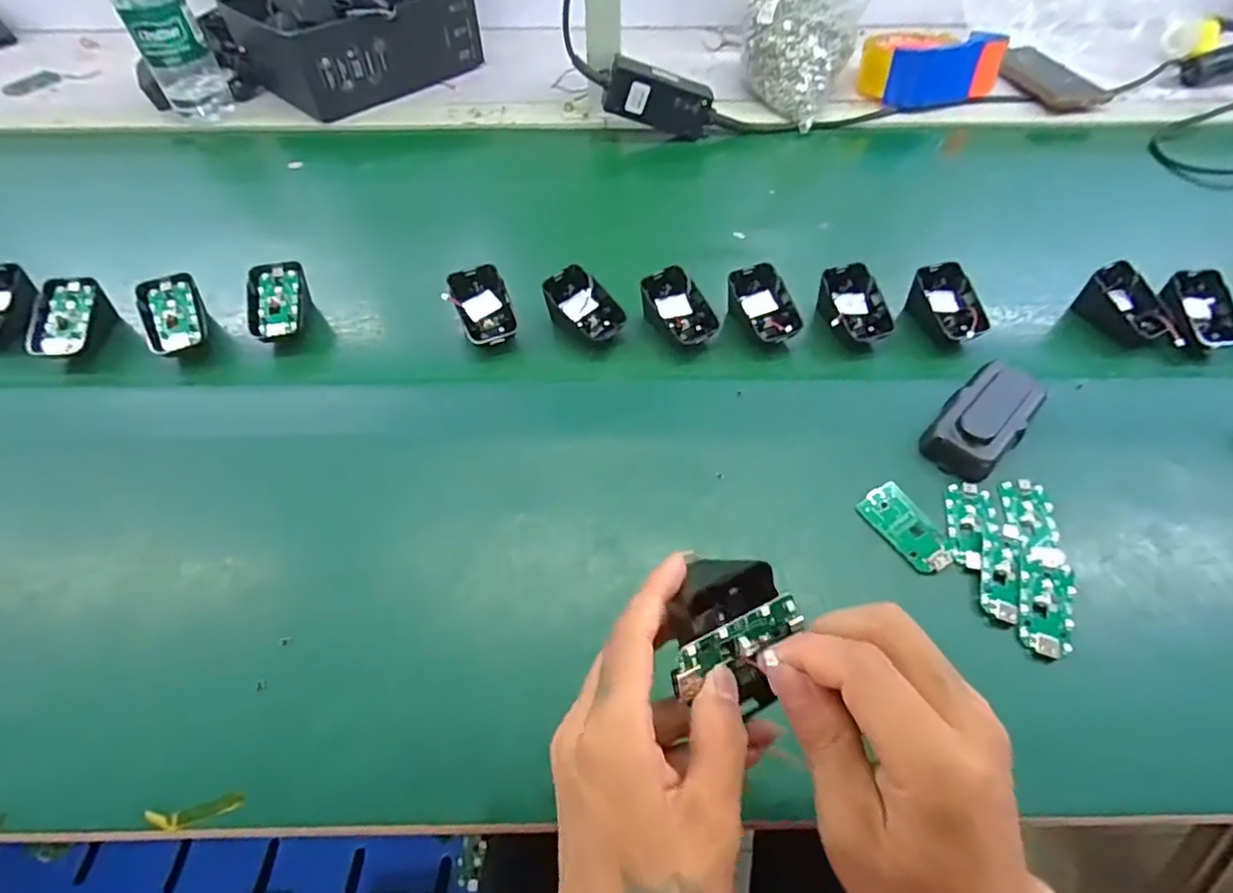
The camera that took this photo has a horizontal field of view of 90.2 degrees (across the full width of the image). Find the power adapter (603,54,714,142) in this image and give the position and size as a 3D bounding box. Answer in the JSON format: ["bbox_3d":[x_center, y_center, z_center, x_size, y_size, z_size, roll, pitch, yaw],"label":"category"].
[{"bbox_3d":[0.049,-0.381,0.675,0.120,0.055,0.027,11,52,-18],"label":"power adapter"}]

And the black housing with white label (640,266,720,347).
[{"bbox_3d":[0.051,-0.113,0.514,0.047,0.039,0.063,-24,58,-17],"label":"black housing with white label"}]

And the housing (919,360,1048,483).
[{"bbox_3d":[0.268,-0.021,0.446,0.102,0.031,0.050,-38,62,-24],"label":"housing"}]

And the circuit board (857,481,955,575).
[{"bbox_3d":[0.194,0.054,0.409,0.032,0.008,0.063,-24,58,-17],"label":"circuit board"}]

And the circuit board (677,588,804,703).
[{"bbox_3d":[0.050,0.080,0.253,0.063,0.006,0.019,-21,97,-23],"label":"circuit board"}]

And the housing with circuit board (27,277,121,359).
[{"bbox_3d":[-0.448,-0.101,0.502,0.052,0.038,0.068,11,55,8],"label":"housing with circuit board"}]

